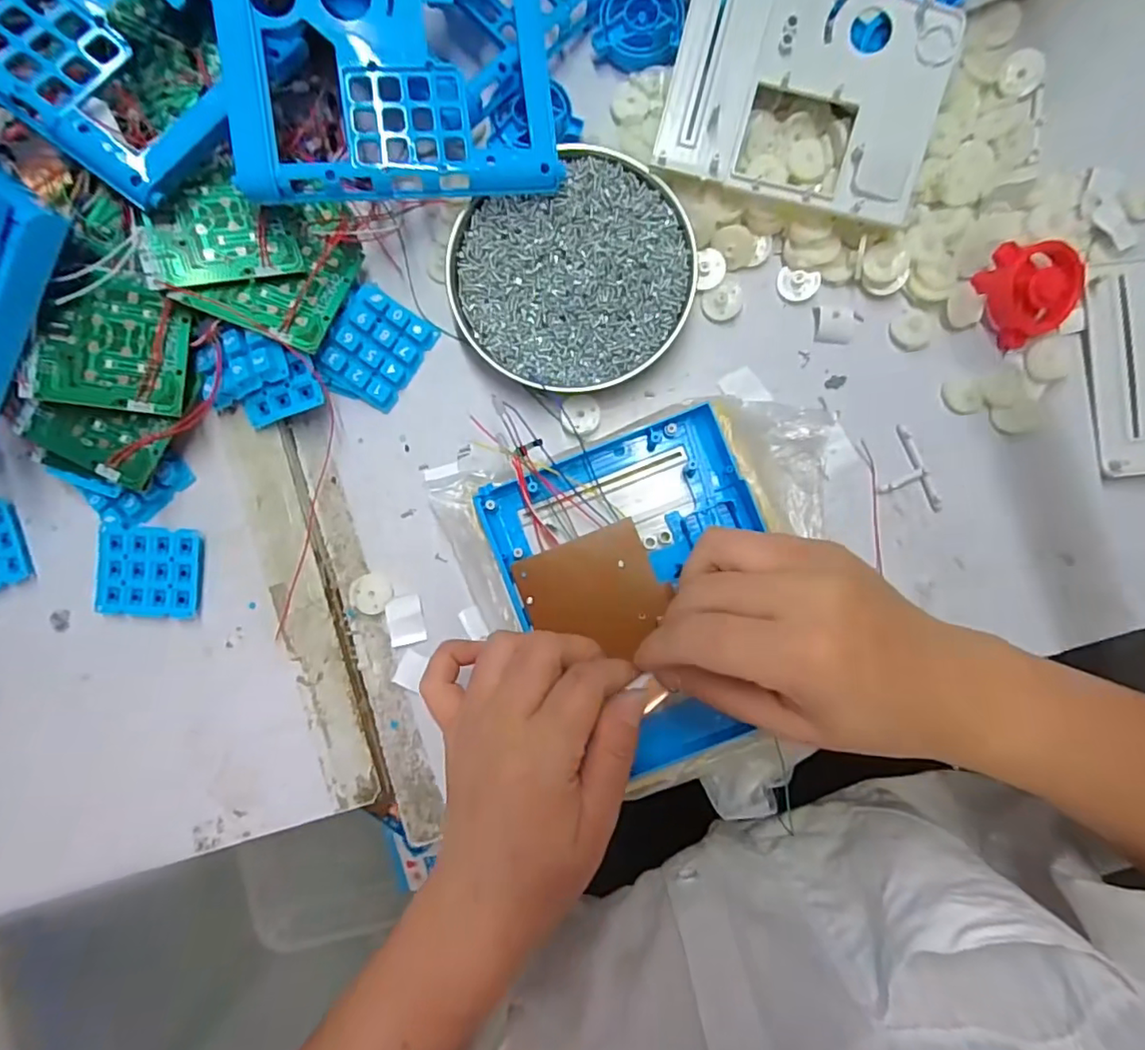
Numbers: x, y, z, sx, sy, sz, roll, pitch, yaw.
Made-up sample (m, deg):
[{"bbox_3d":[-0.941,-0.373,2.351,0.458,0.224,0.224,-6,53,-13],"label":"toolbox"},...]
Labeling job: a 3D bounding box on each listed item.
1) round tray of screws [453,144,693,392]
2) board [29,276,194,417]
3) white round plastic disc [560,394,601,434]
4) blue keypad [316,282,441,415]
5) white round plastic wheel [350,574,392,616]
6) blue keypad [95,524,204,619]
[{"bbox_3d":[0.002,-0.140,0.331,0.130,0.018,0.123,0,89,1],"label":"round tray of screws"},{"bbox_3d":[-0.239,-0.094,0.302,0.067,0.008,0.066,8,90,-10],"label":"board"},{"bbox_3d":[0.005,-0.064,0.337,0.023,0.005,0.023,0,89,1],"label":"white round plastic disc"},{"bbox_3d":[-0.113,-0.102,0.336,0.048,0.007,0.057,33,85,-22],"label":"blue keypad"},{"bbox_3d":[-0.118,0.040,0.338,0.022,0.004,0.023,3,78,-16],"label":"white round plastic wheel"},{"bbox_3d":[-0.242,0.027,0.331,0.058,0.009,0.050,5,89,2],"label":"blue keypad"}]

